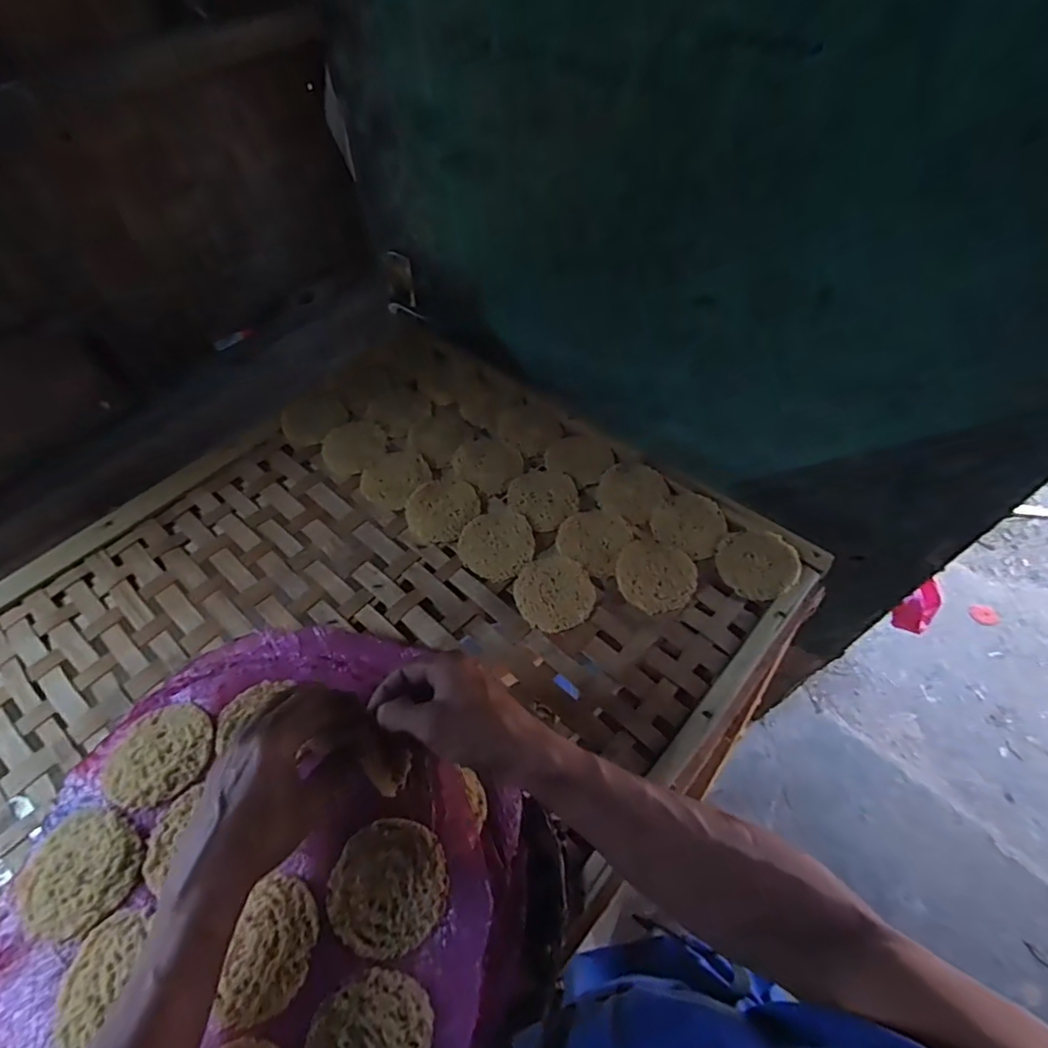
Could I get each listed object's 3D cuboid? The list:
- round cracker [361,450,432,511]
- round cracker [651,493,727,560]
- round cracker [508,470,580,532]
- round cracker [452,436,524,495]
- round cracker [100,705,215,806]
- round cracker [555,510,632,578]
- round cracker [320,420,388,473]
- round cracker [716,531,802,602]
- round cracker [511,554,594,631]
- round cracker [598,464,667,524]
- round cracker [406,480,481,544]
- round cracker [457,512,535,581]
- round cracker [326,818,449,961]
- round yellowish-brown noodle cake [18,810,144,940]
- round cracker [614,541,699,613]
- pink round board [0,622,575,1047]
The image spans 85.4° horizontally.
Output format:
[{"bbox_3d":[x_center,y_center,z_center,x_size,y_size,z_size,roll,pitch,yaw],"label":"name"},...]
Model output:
[{"bbox_3d":[-0.149,-0.054,0.653,0.069,0.006,0.075,0,57,0],"label":"round cracker"},{"bbox_3d":[0.180,-0.003,0.616,0.074,0.006,0.075,0,57,0],"label":"round cracker"},{"bbox_3d":[0.024,-0.032,0.638,0.072,0.004,0.078,0,57,0],"label":"round cracker"},{"bbox_3d":[-0.040,-0.075,0.664,0.076,0.008,0.074,0,57,0],"label":"round cracker"},{"bbox_3d":[-0.285,0.179,0.445,0.084,0.016,0.073,-6,56,-4],"label":"round cracker"},{"bbox_3d":[0.076,0.014,0.606,0.072,0.004,0.073,0,57,0],"label":"round cracker"},{"bbox_3d":[-0.203,-0.094,0.678,0.074,0.006,0.075,0,57,0],"label":"round cracker"},{"bbox_3d":[0.239,0.040,0.580,0.074,0.012,0.075,0,57,0],"label":"round cracker"},{"bbox_3d":[0.031,0.069,0.575,0.076,0.007,0.078,0,57,0],"label":"round cracker"},{"bbox_3d":[0.120,-0.039,0.639,0.071,0.006,0.075,0,57,0],"label":"round cracker"},{"bbox_3d":[-0.089,-0.014,0.631,0.078,0.009,0.076,0,57,0],"label":"round cracker"},{"bbox_3d":[-0.028,0.020,0.605,0.078,0.004,0.077,0,57,0],"label":"round cracker"},{"bbox_3d":[-0.093,0.248,0.391,0.079,0.008,0.076,0,56,0],"label":"round cracker"},{"bbox_3d":[-0.313,0.245,0.400,0.081,0.008,0.072,4,56,2],"label":"round yellowish-brown noodle cake"},{"bbox_3d":[0.136,0.054,0.584,0.081,0.005,0.078,0,57,0],"label":"round cracker"},{"bbox_3d":[-0.165,0.255,0.402,0.377,0.053,0.359,0,57,0],"label":"pink round board"}]

